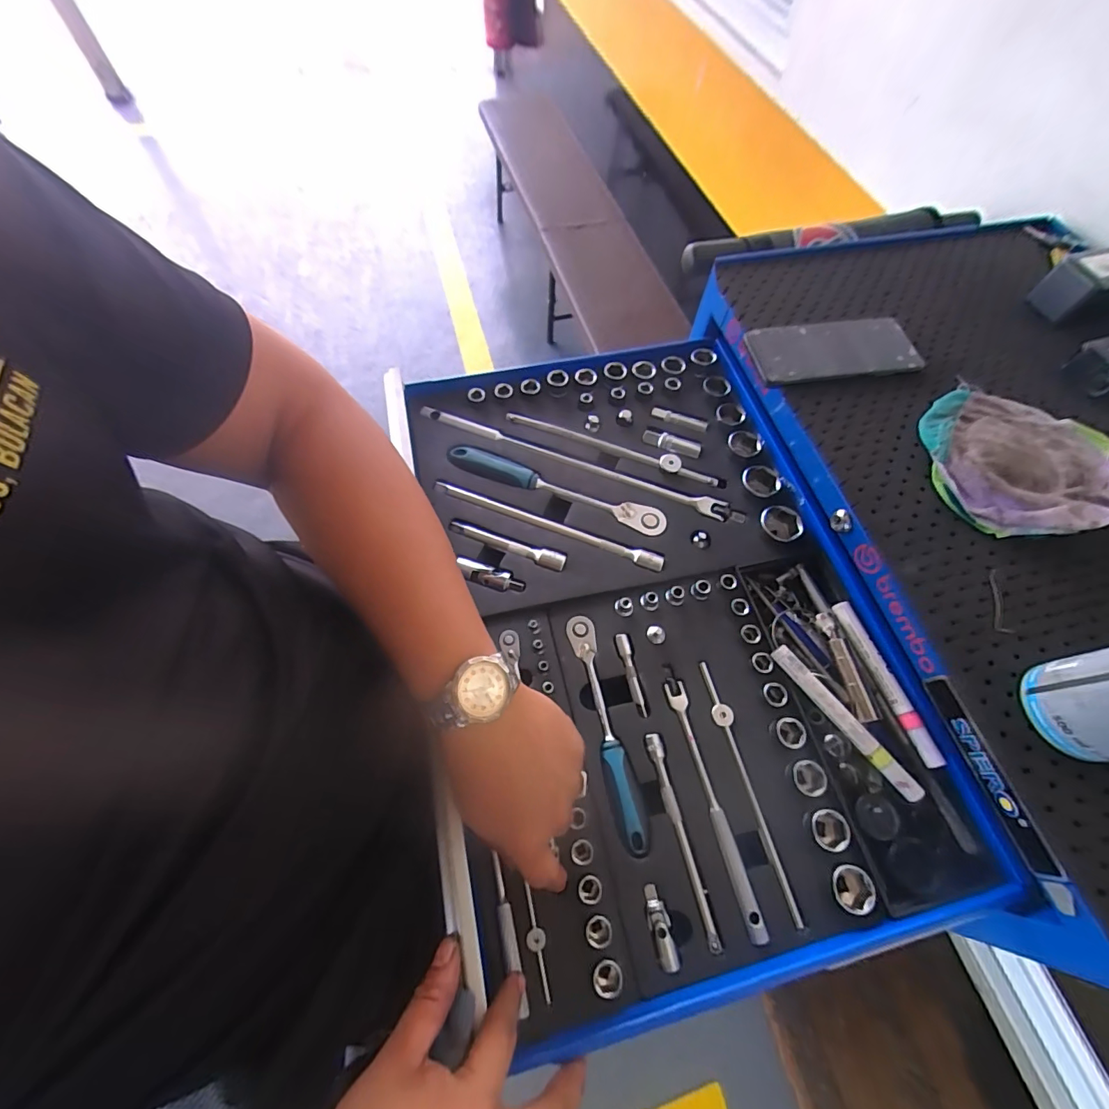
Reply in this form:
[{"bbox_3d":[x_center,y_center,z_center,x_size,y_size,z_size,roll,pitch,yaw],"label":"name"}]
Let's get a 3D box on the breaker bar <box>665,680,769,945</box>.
[{"bbox_3d":[0.124,0.192,0.367,0.016,0.010,0.181,-11,65,-7],"label":"breaker bar"}]

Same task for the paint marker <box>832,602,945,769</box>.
[{"bbox_3d":[0.281,0.106,0.398,0.013,0.016,0.141,-13,65,-8],"label":"paint marker"}]

